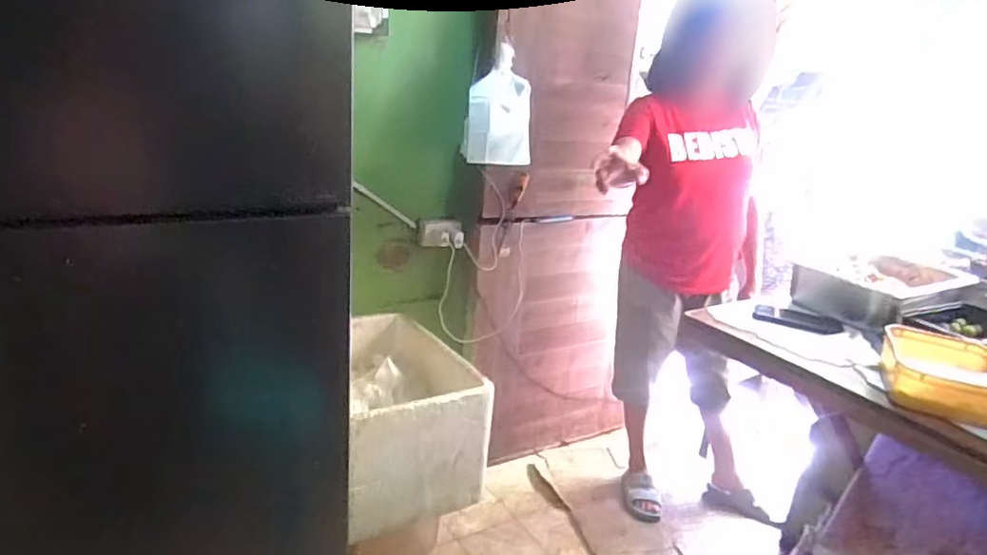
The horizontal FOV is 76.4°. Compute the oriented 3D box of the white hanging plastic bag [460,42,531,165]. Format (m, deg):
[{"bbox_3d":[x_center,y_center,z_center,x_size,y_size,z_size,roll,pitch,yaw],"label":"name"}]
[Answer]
[{"bbox_3d":[0.019,-0.446,1.663,0.192,0.280,0.060,-1,18,-19],"label":"white hanging plastic bag"}]

